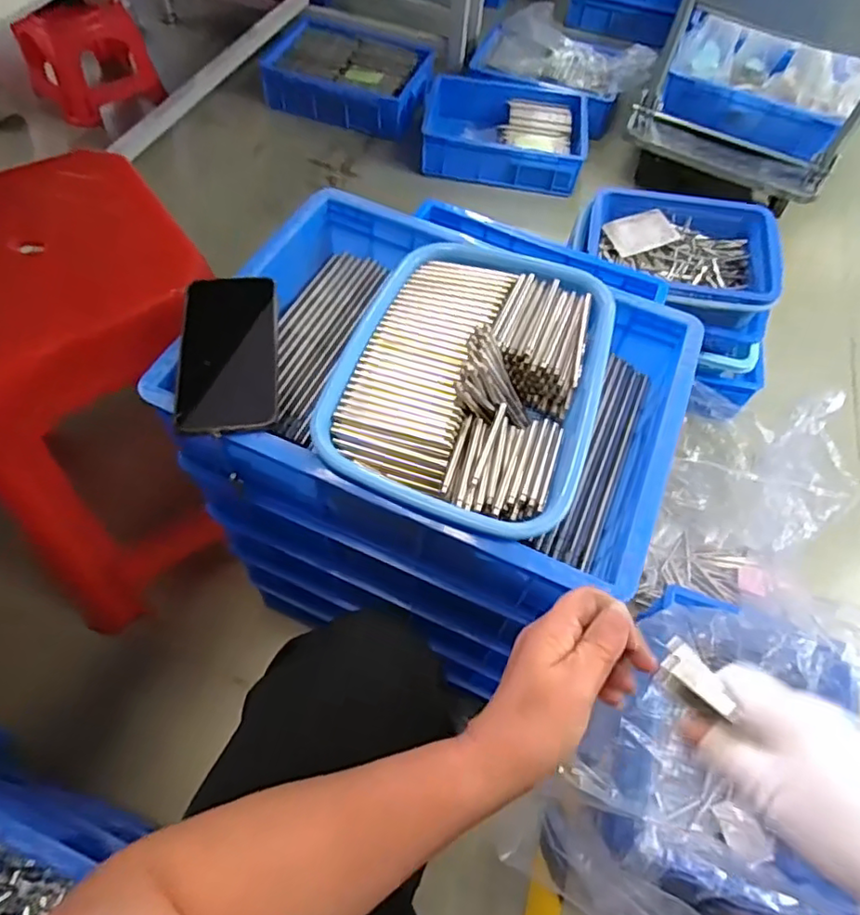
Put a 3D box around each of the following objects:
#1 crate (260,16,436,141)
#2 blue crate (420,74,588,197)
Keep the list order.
[{"bbox_3d":[-0.224,-1.079,1.647,0.450,0.119,0.361,15,58,4],"label":"crate"},{"bbox_3d":[0.196,-0.862,1.553,0.415,0.111,0.330,9,58,1],"label":"blue crate"}]

